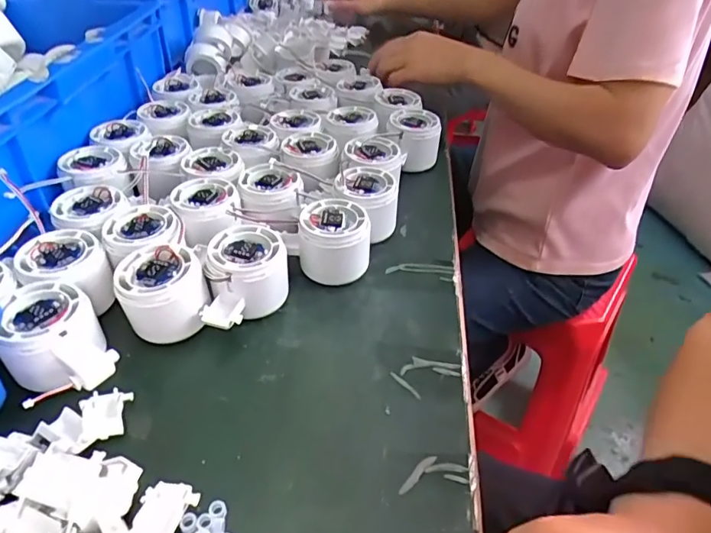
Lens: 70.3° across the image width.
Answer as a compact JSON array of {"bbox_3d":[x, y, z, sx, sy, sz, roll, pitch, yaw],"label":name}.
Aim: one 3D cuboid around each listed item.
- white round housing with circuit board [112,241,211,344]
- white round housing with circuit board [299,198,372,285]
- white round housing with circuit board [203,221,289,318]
[{"bbox_3d":[-0.139,0.024,0.366,0.055,0.055,0.062,-15,44,-22],"label":"white round housing with circuit board"},{"bbox_3d":[-0.018,-0.019,0.419,0.058,0.051,0.056,3,40,-2],"label":"white round housing with circuit board"},{"bbox_3d":[-0.082,0.005,0.390,0.057,0.052,0.057,3,40,-2],"label":"white round housing with circuit board"}]

